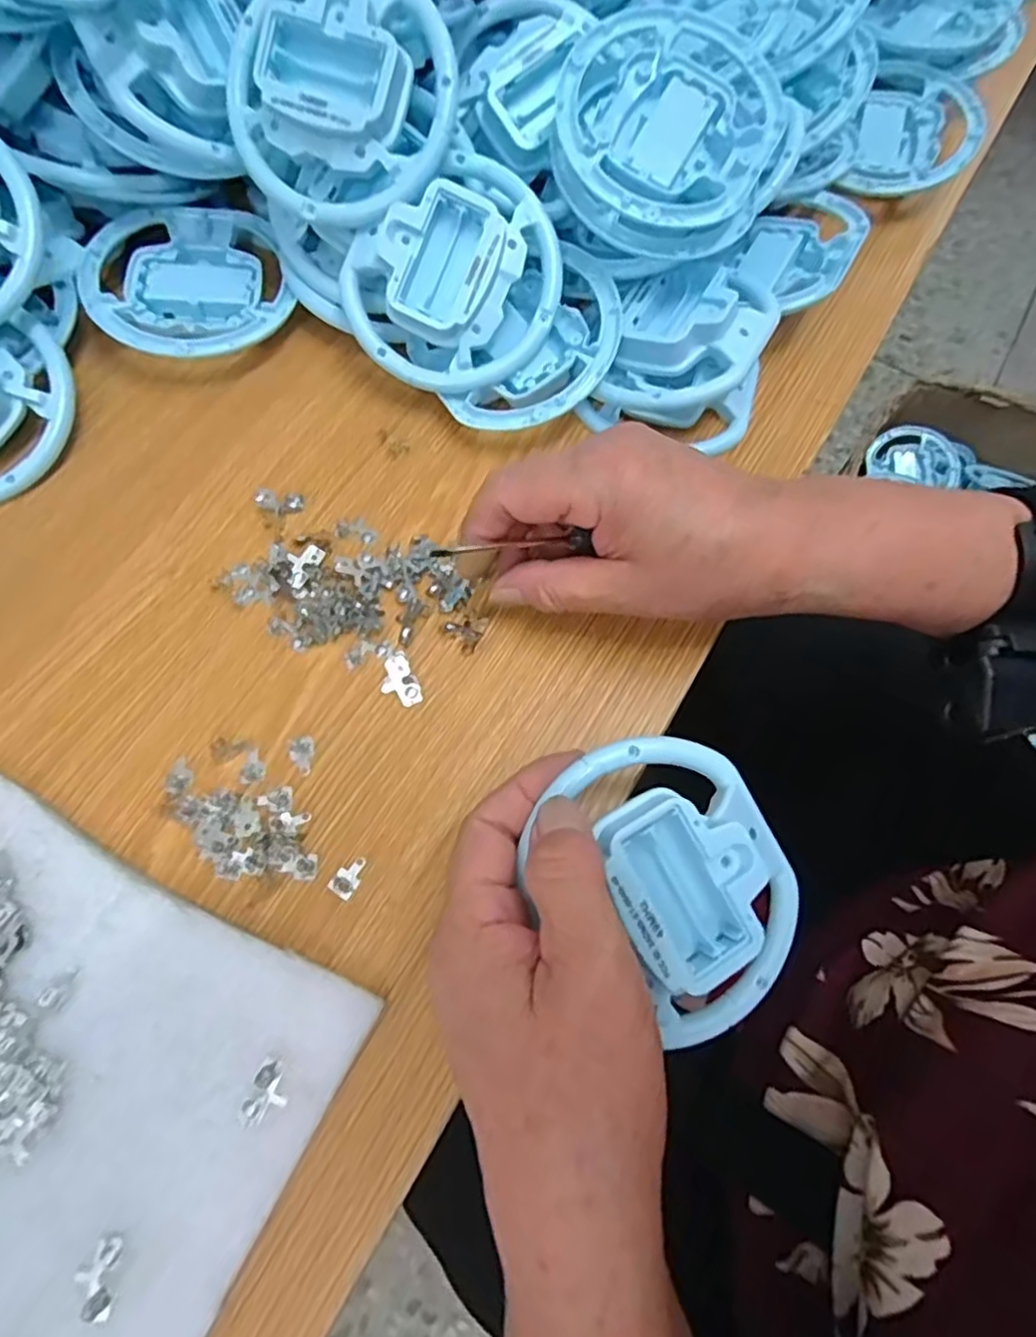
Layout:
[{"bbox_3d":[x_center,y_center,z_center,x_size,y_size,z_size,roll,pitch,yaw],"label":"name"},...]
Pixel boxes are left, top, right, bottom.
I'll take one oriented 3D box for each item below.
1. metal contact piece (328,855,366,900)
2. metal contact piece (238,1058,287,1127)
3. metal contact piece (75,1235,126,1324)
[{"bbox_3d":[-0.065,0.081,0.269,0.010,0.004,0.016,36,70,11],"label":"metal contact piece"},{"bbox_3d":[-0.085,0.144,0.233,0.013,0.004,0.020,20,68,5],"label":"metal contact piece"},{"bbox_3d":[-0.132,0.191,0.215,0.013,0.004,0.022,-1,68,-3],"label":"metal contact piece"}]

